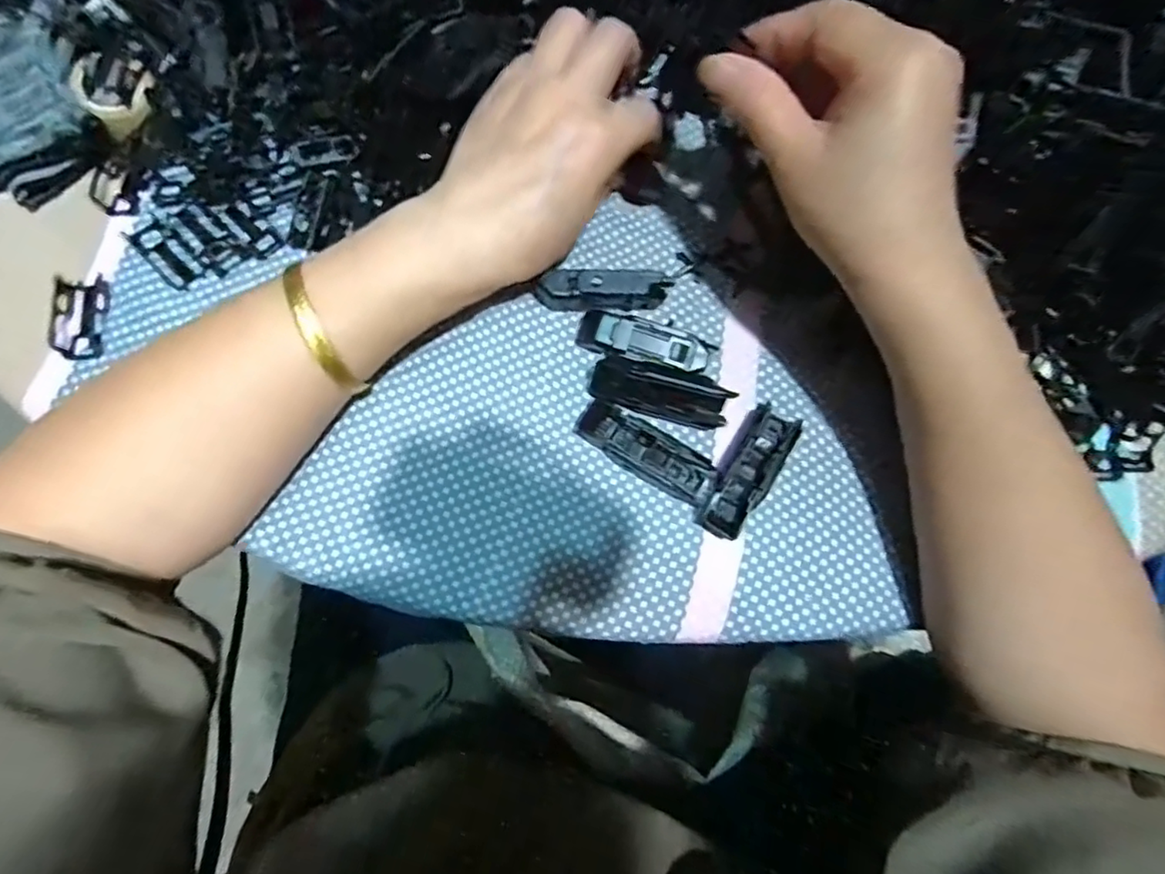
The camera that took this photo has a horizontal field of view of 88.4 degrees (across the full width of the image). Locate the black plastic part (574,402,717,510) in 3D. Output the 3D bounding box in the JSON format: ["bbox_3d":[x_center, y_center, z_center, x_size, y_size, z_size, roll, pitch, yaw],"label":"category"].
[{"bbox_3d":[0.031,0.007,0.280,0.070,0.013,0.022,30,78,6],"label":"black plastic part"}]

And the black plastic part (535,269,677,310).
[{"bbox_3d":[0.010,-0.072,0.294,0.064,0.025,0.012,1,77,-1],"label":"black plastic part"}]

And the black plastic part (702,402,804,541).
[{"bbox_3d":[0.079,0.016,0.280,0.021,0.013,0.066,31,78,6],"label":"black plastic part"}]

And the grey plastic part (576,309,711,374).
[{"bbox_3d":[0.029,-0.046,0.292,0.062,0.014,0.021,12,77,1],"label":"grey plastic part"}]

